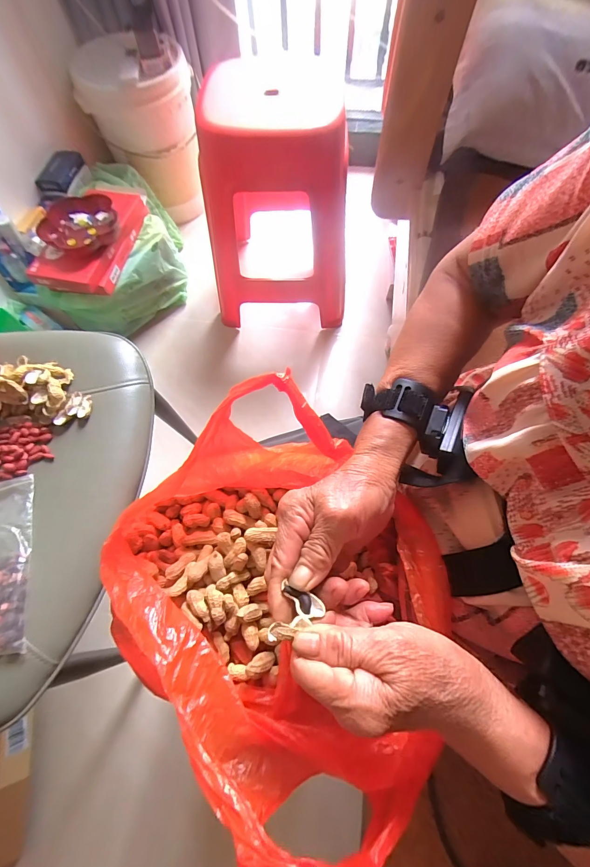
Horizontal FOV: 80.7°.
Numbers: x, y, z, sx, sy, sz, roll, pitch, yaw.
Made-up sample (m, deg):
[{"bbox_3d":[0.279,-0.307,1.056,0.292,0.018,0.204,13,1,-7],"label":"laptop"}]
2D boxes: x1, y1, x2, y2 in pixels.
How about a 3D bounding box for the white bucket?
[{"bbox_3d":[-0.449,-0.921,1.078,0.279,0.369,0.279,-1,67,1],"label":"white bucket"}]

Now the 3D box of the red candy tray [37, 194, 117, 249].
[{"bbox_3d":[-0.509,-0.486,0.834,0.175,0.062,0.155,-13,67,-4],"label":"red candy tray"}]

